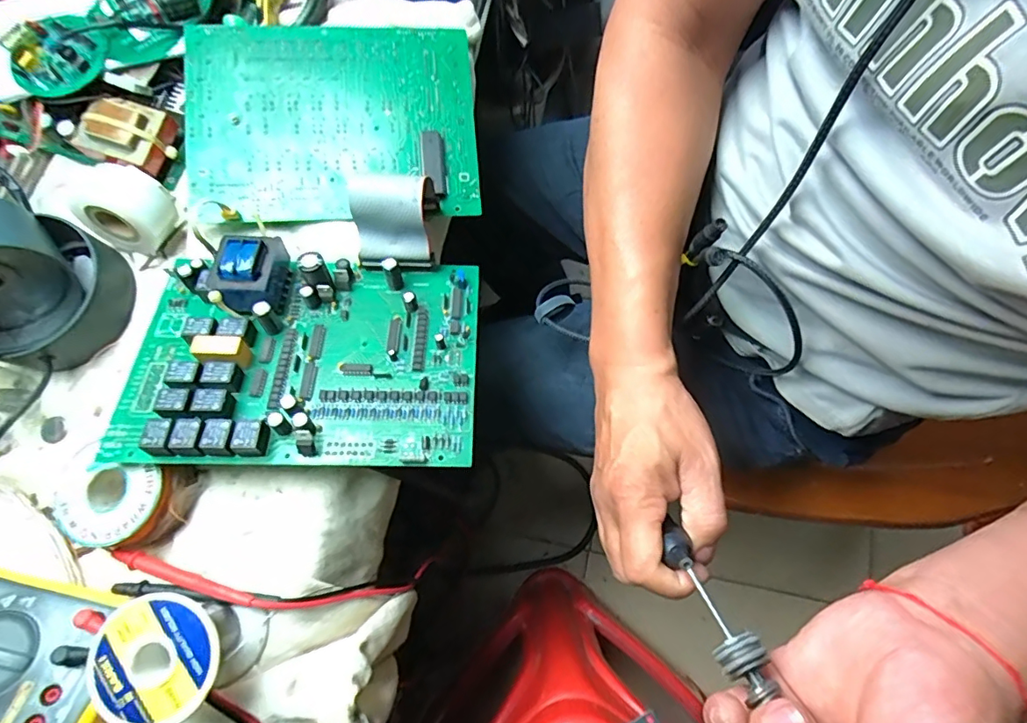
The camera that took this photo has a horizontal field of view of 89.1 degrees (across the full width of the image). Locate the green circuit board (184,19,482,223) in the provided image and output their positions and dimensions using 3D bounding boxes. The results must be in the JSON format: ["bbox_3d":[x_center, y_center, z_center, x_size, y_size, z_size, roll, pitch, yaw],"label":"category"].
[{"bbox_3d":[-0.139,-0.195,0.415,0.214,0.014,0.168,-4,88,-14],"label":"green circuit board"}]

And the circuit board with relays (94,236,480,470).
[{"bbox_3d":[-0.144,-0.010,0.344,0.234,0.036,0.154,-1,74,2],"label":"circuit board with relays"}]

